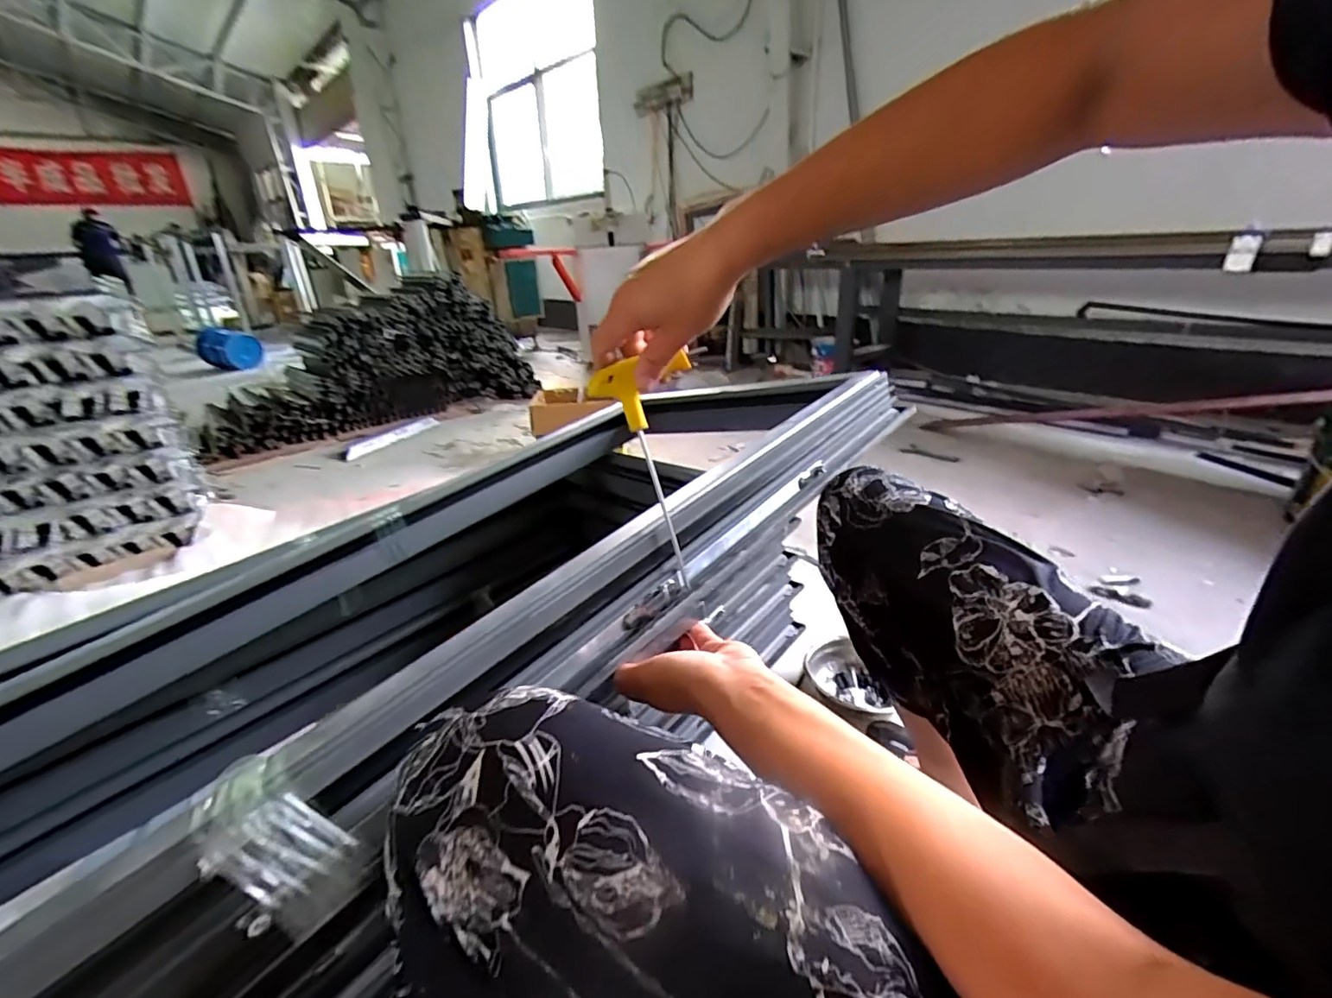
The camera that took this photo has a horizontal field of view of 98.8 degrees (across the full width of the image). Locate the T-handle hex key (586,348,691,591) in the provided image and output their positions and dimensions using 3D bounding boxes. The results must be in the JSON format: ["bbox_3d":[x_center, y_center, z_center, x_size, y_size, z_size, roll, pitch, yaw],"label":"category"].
[{"bbox_3d":[0.001,-0.022,0.489,0.083,0.200,0.032,-18,24,-4],"label":"T-handle hex key"}]

